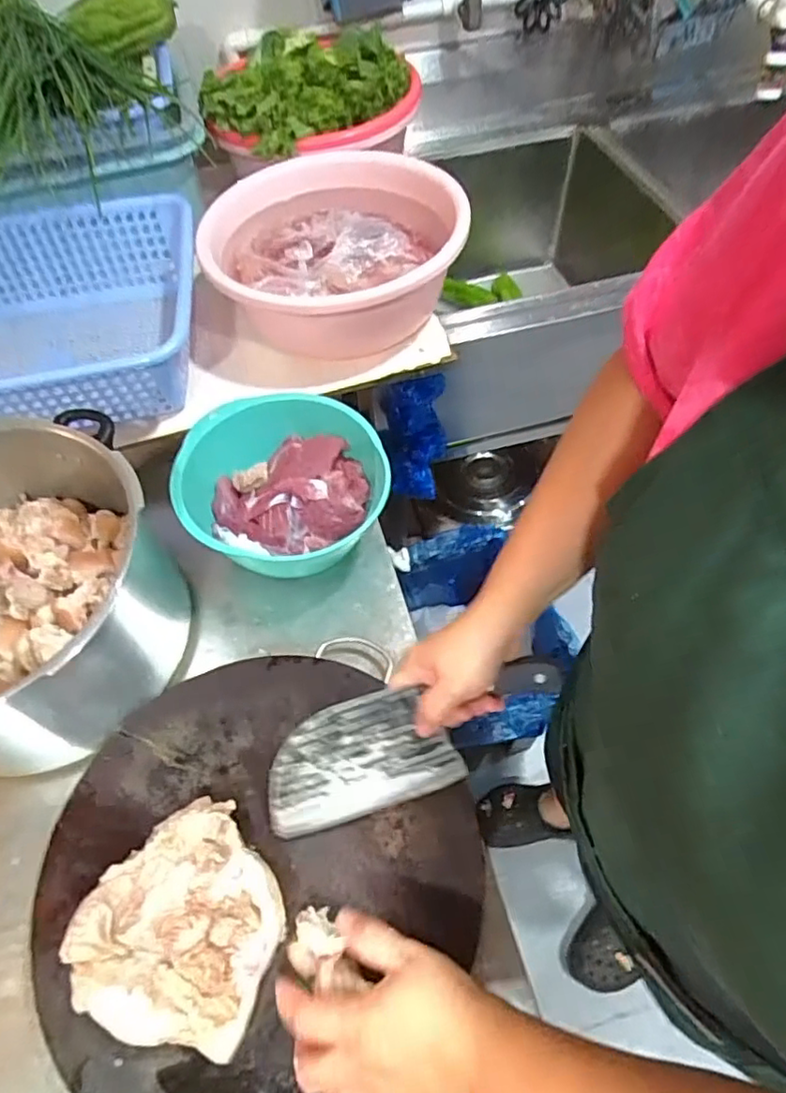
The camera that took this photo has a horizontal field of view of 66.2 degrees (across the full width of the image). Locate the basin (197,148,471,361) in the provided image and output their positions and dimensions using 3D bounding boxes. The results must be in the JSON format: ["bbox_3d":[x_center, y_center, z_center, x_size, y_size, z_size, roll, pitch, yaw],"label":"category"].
[{"bbox_3d":[-0.073,-0.365,0.765,0.294,0.116,0.315,-2,57,3],"label":"basin"}]

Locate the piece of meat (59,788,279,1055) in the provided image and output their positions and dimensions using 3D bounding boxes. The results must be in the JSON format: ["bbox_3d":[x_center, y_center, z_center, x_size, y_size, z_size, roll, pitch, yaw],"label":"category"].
[{"bbox_3d":[-0.150,0.265,0.434,0.137,0.039,0.142,-2,57,3],"label":"piece of meat"}]

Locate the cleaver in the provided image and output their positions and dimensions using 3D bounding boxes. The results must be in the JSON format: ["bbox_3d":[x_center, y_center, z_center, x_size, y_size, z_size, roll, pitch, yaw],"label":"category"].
[{"bbox_3d":[0.015,0.150,0.489,0.248,0.025,0.090,-24,91,-3],"label":"cleaver"}]

